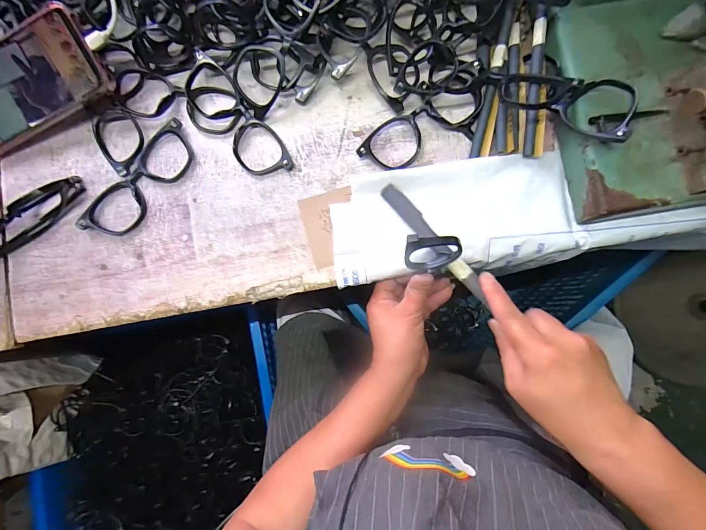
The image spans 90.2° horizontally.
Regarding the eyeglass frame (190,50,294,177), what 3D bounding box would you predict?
[{"bbox_3d":[-0.117,-0.145,0.350,0.046,0.029,0.136,-39,85,-1],"label":"eyeglass frame"}]

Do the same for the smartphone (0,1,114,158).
[{"bbox_3d":[-0.317,-0.170,0.336,0.162,0.012,0.076,-23,109,10],"label":"smartphone"}]

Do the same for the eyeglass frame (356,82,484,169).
[{"bbox_3d":[0.069,-0.135,0.349,0.134,0.019,0.050,-22,85,0],"label":"eyeglass frame"}]

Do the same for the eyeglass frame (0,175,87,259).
[{"bbox_3d":[-0.327,-0.042,0.337,0.132,0.041,0.027,-35,85,-1],"label":"eyeglass frame"}]

